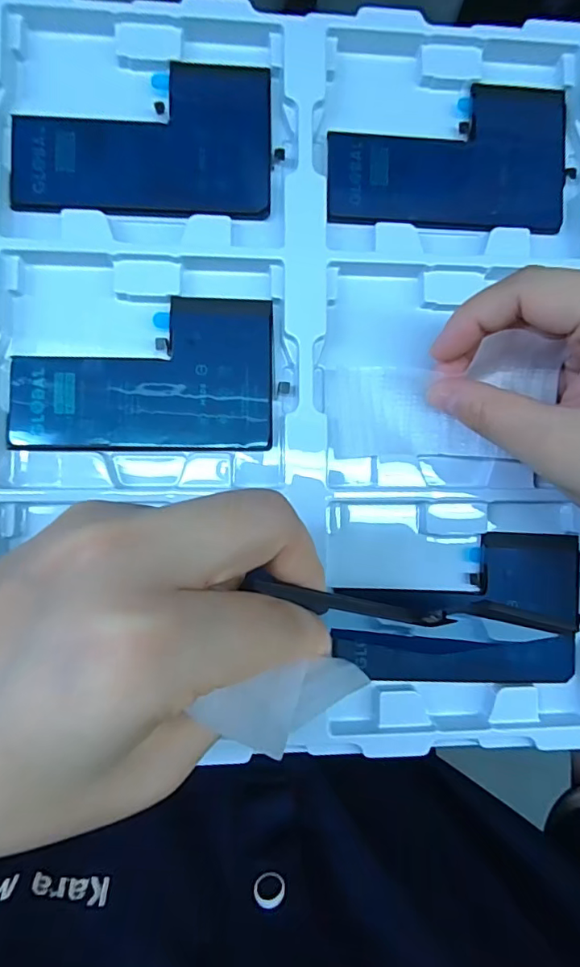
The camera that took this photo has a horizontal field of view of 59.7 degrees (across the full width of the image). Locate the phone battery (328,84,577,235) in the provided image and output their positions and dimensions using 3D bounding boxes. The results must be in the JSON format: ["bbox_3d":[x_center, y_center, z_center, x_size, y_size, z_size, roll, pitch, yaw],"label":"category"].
[{"bbox_3d":[0.073,-0.148,0.228,0.111,0.004,0.067,0,86,-5],"label":"phone battery"}]

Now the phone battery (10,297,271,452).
[{"bbox_3d":[-0.061,-0.047,0.215,0.108,0.004,0.064,0,89,-6],"label":"phone battery"}]

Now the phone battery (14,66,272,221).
[{"bbox_3d":[-0.062,-0.148,0.217,0.108,0.004,0.065,-1,89,-6],"label":"phone battery"}]

